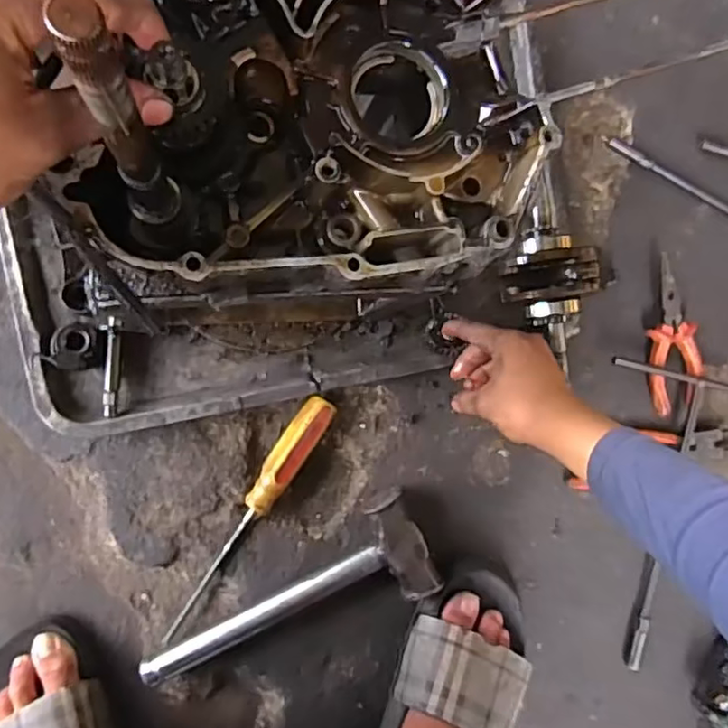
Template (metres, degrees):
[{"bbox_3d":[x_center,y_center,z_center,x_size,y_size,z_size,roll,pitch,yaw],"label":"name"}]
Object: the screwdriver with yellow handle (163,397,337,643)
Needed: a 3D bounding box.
[{"bbox_3d":[-0.103,0.136,0.543,0.030,0.023,0.245,34,85,-8],"label":"screwdriver with yellow handle"}]

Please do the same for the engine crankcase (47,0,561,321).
[{"bbox_3d":[-0.024,-0.127,0.316,0.232,0.106,0.174,-5,91,-9],"label":"engine crankcase"}]

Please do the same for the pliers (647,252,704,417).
[{"bbox_3d":[0.313,-0.027,0.608,0.049,0.024,0.153,-2,91,-9],"label":"pliers"}]

